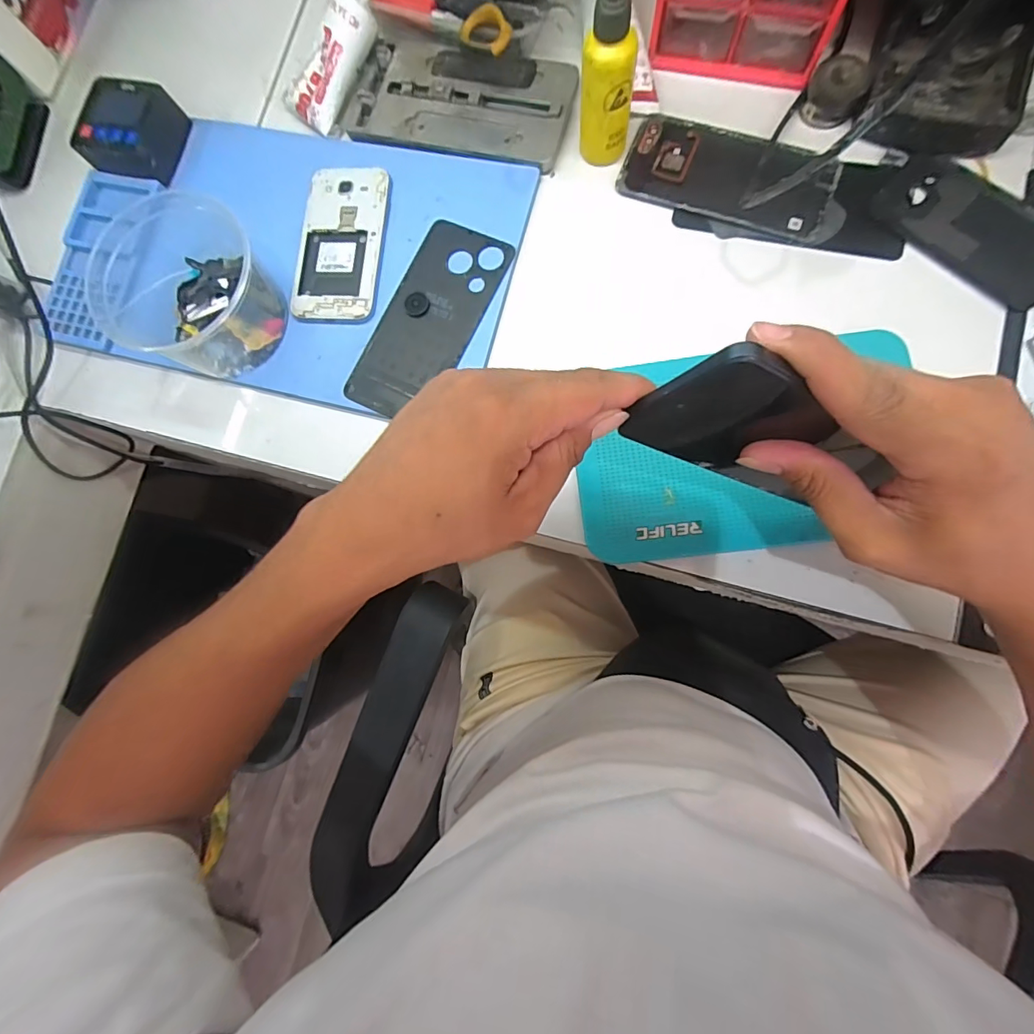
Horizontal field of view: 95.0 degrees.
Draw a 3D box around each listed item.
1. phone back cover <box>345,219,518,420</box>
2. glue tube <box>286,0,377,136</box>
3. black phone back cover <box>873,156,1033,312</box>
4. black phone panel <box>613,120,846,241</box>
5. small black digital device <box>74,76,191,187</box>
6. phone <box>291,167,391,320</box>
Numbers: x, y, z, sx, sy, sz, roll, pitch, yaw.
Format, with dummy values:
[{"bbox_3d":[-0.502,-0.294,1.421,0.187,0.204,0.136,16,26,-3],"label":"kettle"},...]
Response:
[{"bbox_3d":[-0.067,-0.149,0.360,0.070,0.005,0.156,26,86,9],"label":"phone back cover"},{"bbox_3d":[-0.144,-0.367,0.376,0.044,0.026,0.105,46,112,9],"label":"glue tube"},{"bbox_3d":[0.318,-0.202,0.328,0.062,0.008,0.127,-43,80,-1],"label":"black phone back cover"},{"bbox_3d":[0.157,-0.257,0.355,0.153,0.008,0.069,22,85,9],"label":"black phone panel"},{"bbox_3d":[-0.320,-0.319,0.394,0.071,0.031,0.075,14,84,8],"label":"small black digital device"},{"bbox_3d":[-0.139,-0.217,0.374,0.066,0.006,0.127,6,83,7],"label":"phone"}]

